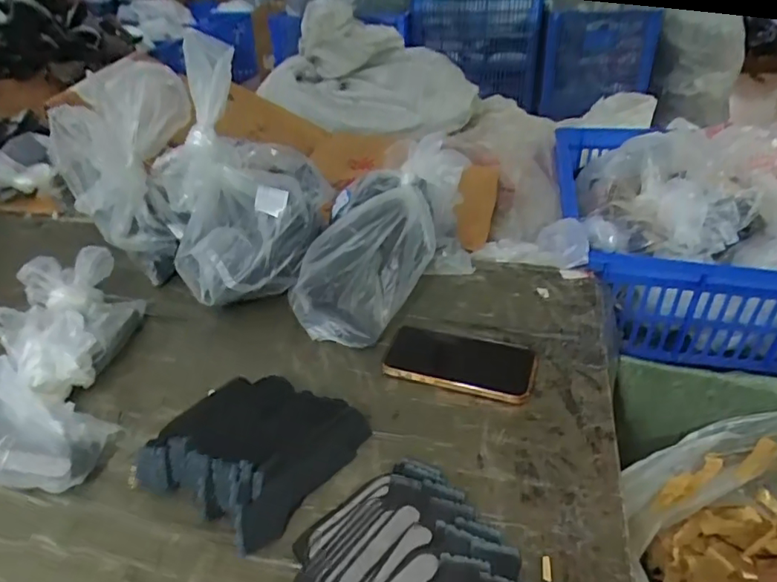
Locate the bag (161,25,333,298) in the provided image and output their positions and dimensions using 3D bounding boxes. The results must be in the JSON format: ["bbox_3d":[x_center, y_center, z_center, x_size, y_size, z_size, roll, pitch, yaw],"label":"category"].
[{"bbox_3d":[-0.168,-0.131,0.620,0.190,0.237,0.151,-6,34,-5],"label":"bag"}]

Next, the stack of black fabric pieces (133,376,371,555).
[{"bbox_3d":[-0.120,0.129,0.479,0.151,0.034,0.140,17,39,26],"label":"stack of black fabric pieces"}]

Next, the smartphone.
[{"bbox_3d":[0.073,0.072,0.571,0.149,0.009,0.084,9,36,17],"label":"smartphone"}]

